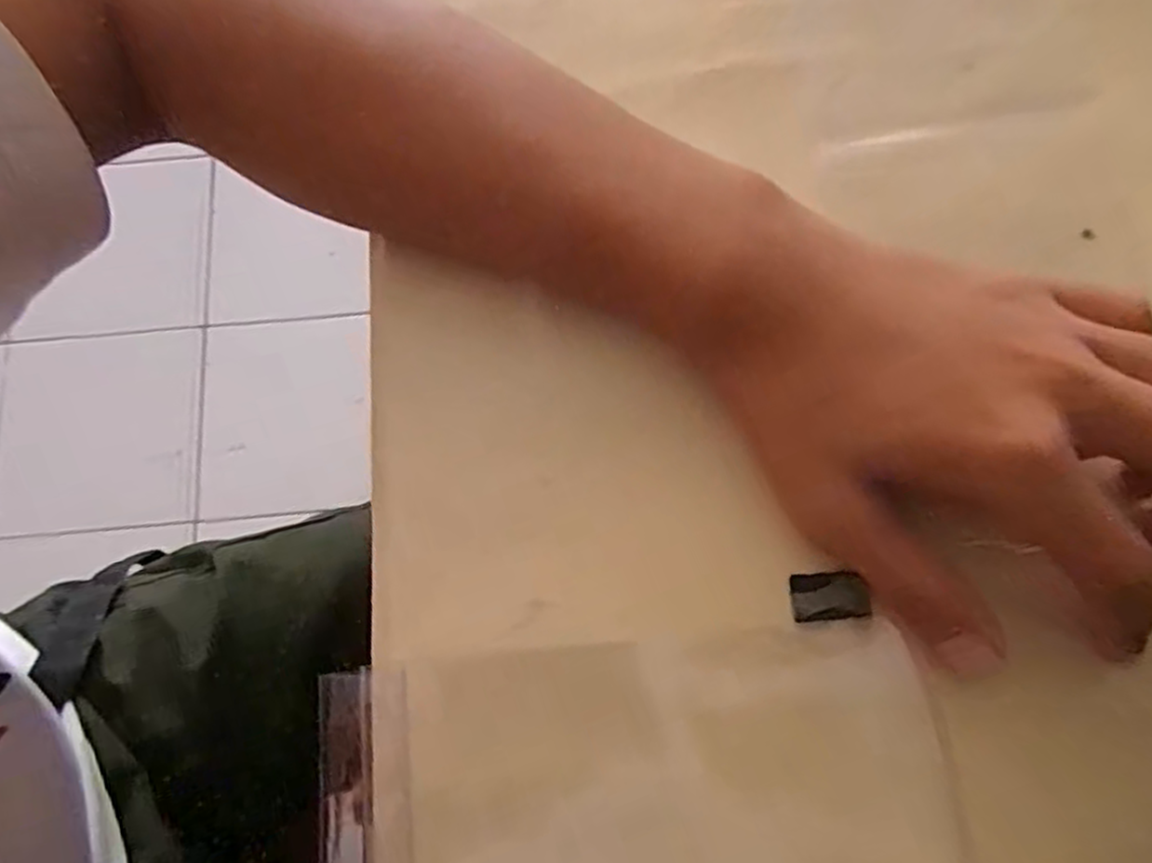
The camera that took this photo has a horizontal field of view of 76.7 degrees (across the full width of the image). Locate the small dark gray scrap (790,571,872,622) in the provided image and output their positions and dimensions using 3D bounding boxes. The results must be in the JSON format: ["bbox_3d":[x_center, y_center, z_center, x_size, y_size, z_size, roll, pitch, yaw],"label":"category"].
[{"bbox_3d":[0.075,0.049,0.215,0.020,0.006,0.014,-3,76,-1],"label":"small dark gray scrap"}]

